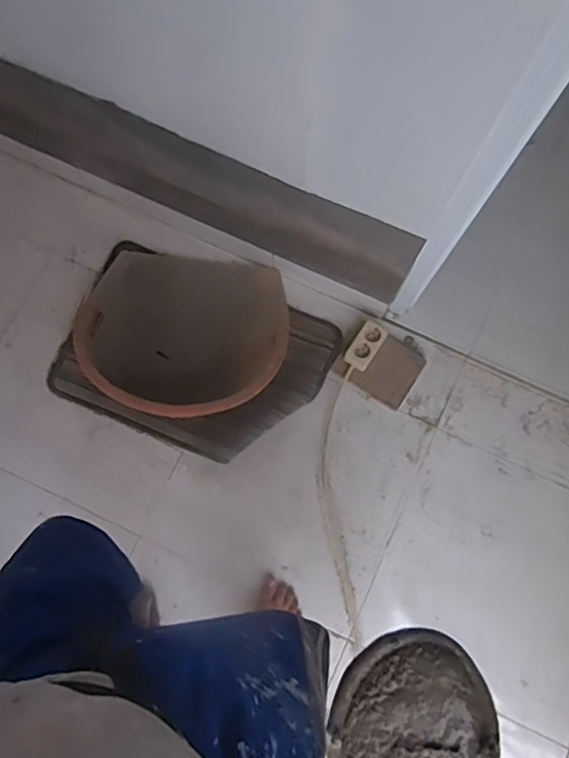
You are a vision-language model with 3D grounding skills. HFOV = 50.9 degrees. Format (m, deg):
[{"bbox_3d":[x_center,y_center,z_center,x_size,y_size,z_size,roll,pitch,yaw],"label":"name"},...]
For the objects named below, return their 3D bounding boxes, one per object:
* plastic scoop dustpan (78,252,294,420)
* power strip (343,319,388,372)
[{"bbox_3d":[-0.222,-0.097,1.320,0.438,0.132,0.347,6,79,1],"label":"plastic scoop dustpan"},{"bbox_3d":[0.184,-0.074,1.350,0.059,0.037,0.109,31,80,6],"label":"power strip"}]

